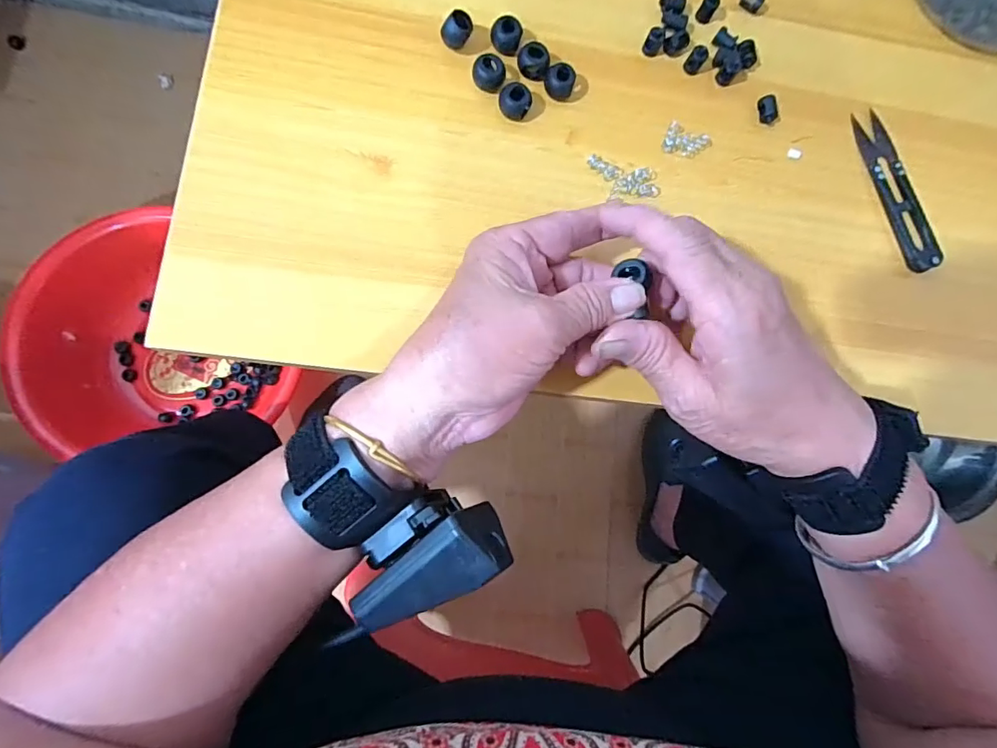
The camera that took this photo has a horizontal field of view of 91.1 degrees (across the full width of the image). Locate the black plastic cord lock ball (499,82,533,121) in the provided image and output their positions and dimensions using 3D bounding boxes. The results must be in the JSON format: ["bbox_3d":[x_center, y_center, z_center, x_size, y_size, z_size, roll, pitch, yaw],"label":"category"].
[{"bbox_3d":[0.009,-0.146,0.261,0.015,0.012,0.014,1,83,-6],"label":"black plastic cord lock ball"}]

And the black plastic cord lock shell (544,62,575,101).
[{"bbox_3d":[0.033,-0.159,0.266,0.016,0.014,0.013,11,82,-5],"label":"black plastic cord lock shell"}]

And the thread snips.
[{"bbox_3d":[0.234,-0.108,0.284,0.021,0.010,0.098,-15,85,-8],"label":"thread snips"}]

